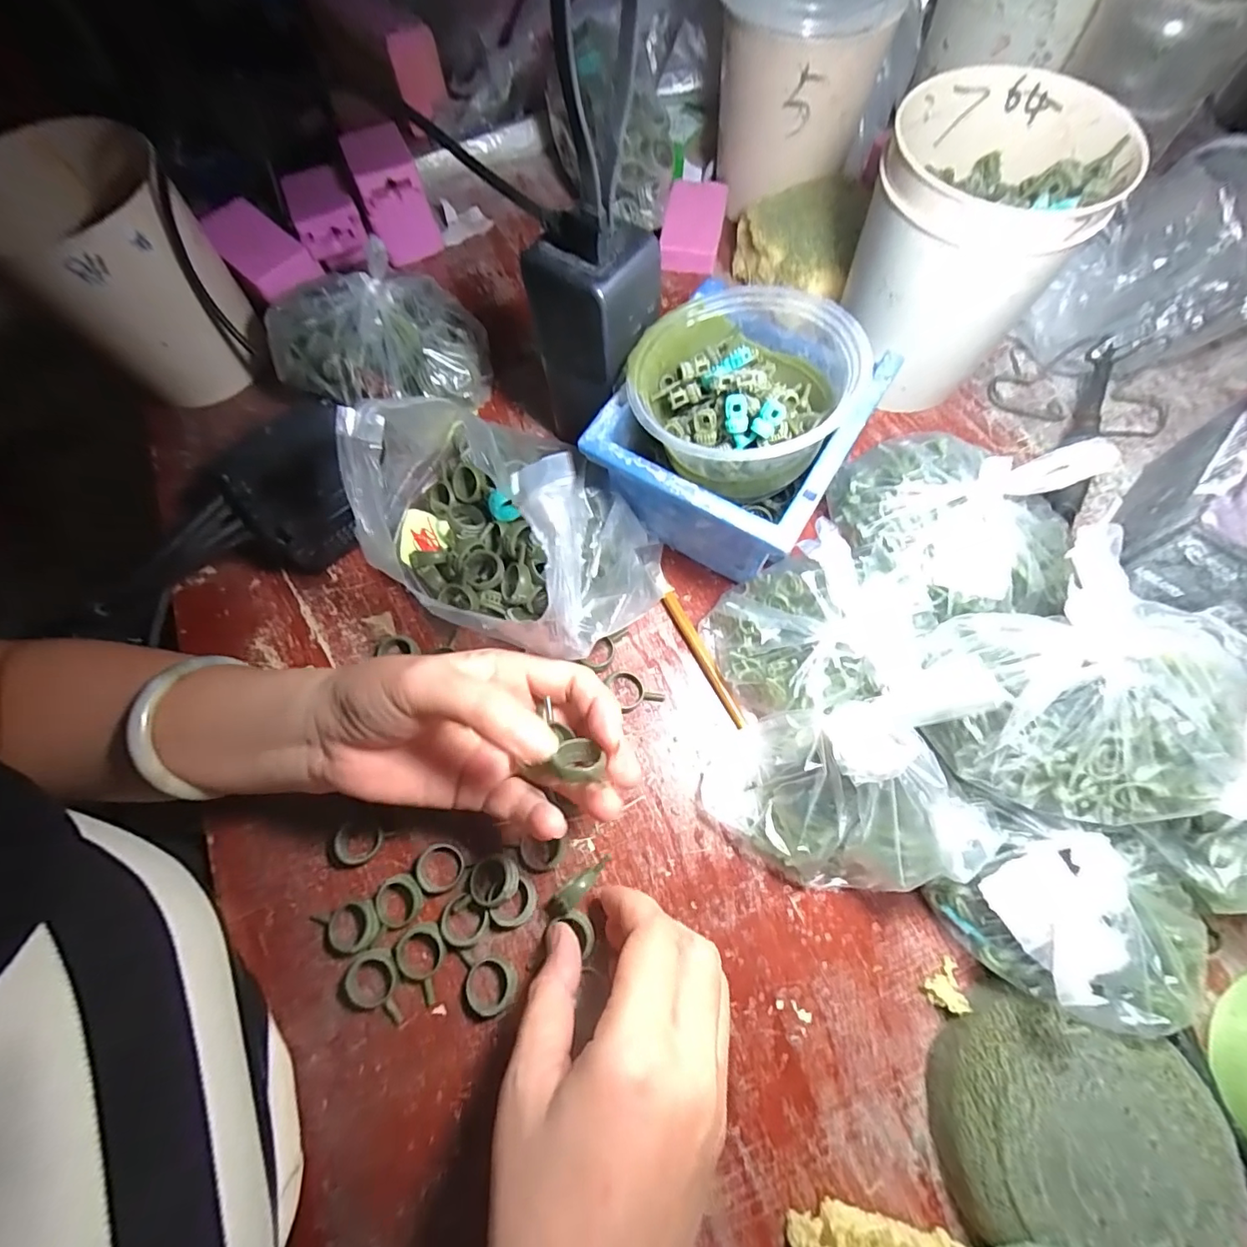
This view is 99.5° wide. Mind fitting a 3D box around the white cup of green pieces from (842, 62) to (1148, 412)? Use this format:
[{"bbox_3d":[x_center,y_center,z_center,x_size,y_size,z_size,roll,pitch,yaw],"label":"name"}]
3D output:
[{"bbox_3d":[0.198,-0.218,0.321,0.110,0.128,0.112,-1,69,2],"label":"white cup of green pieces"}]

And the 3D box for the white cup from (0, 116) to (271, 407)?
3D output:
[{"bbox_3d":[-0.309,-0.218,0.341,0.099,0.124,0.095,-1,69,2],"label":"white cup"}]

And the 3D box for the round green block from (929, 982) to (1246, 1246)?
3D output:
[{"bbox_3d":[0.184,0.210,0.216,0.099,0.038,0.089,15,71,8],"label":"round green block"}]

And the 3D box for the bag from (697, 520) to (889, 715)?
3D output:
[{"bbox_3d":[0.095,0.006,0.288,0.086,0.052,0.085,-17,70,-4],"label":"bag"}]

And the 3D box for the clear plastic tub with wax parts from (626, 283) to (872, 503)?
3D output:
[{"bbox_3d":[0.061,-0.118,0.283,0.108,0.063,0.116,-1,69,2],"label":"clear plastic tub with wax parts"}]

